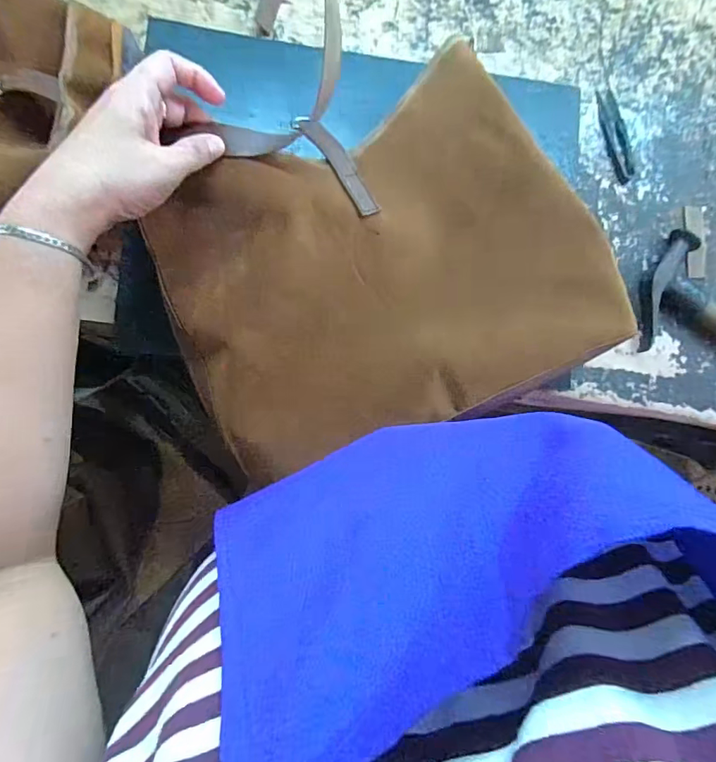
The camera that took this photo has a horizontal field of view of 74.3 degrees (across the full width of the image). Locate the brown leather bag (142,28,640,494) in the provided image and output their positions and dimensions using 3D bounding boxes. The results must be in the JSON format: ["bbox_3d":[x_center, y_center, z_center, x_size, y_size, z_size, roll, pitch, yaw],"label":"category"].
[{"bbox_3d":[0.025,-0.078,0.365,0.323,0.040,0.233,-25,89,-8],"label":"brown leather bag"}]

